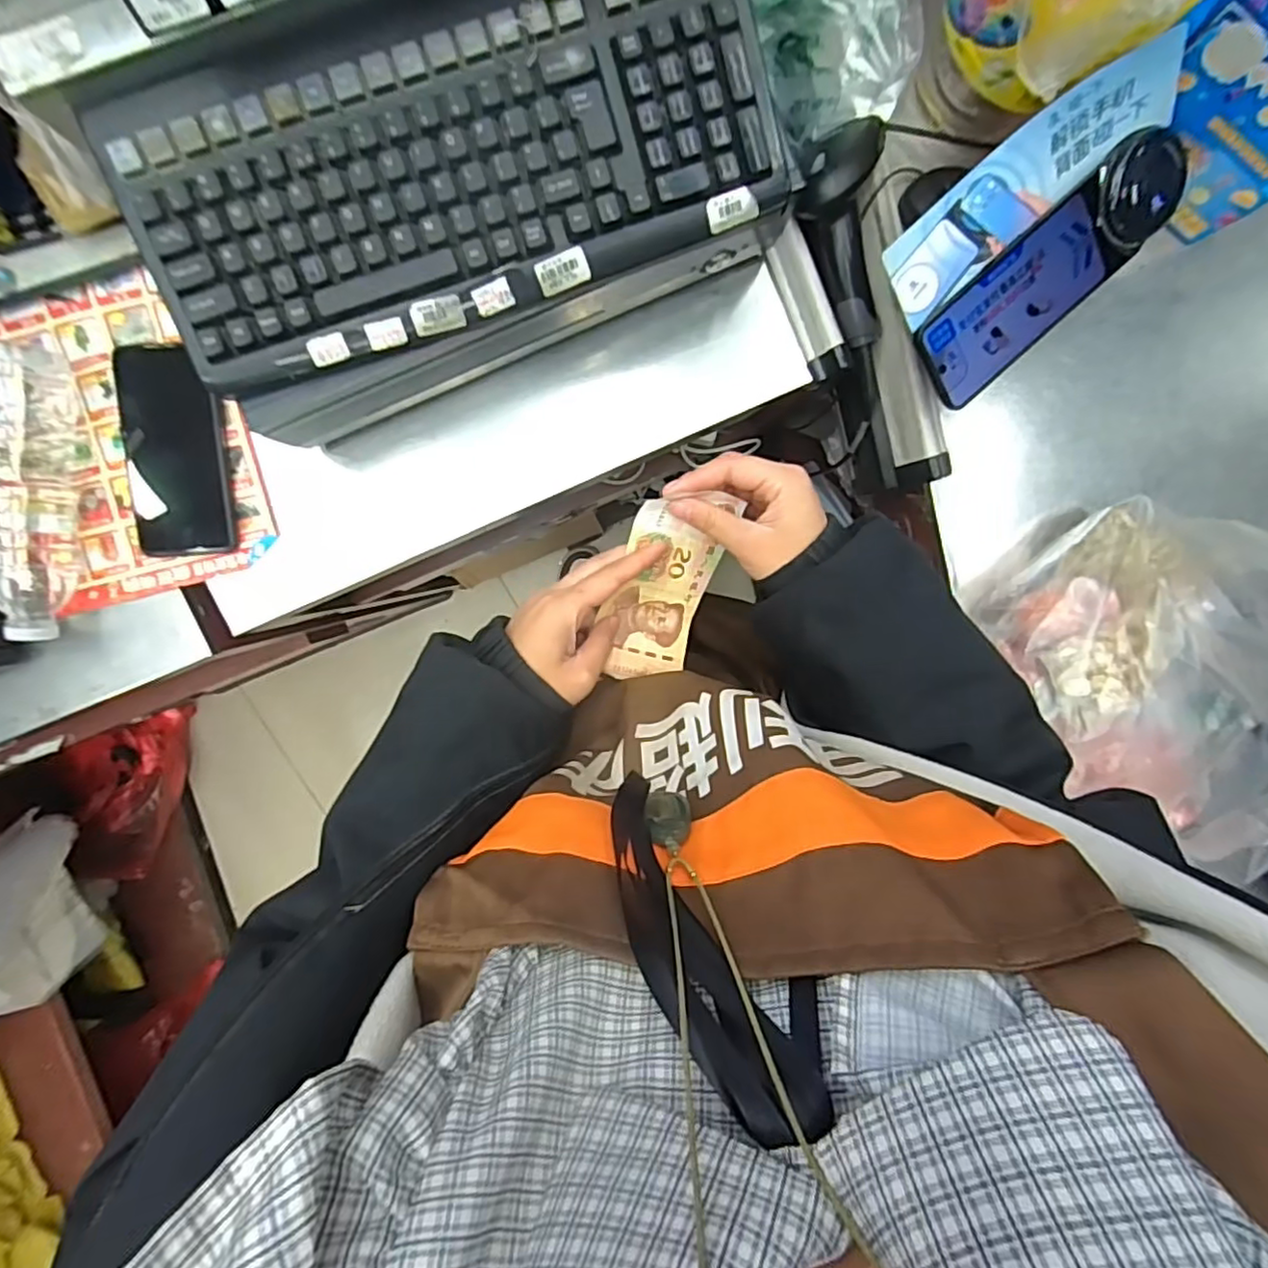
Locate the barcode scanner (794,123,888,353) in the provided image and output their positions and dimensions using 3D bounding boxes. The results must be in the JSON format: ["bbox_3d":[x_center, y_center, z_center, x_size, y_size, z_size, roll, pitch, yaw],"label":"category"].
[{"bbox_3d":[0.167,-0.307,0.500,0.077,0.052,0.157,-12,110,0],"label":"barcode scanner"}]

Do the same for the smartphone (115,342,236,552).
[{"bbox_3d":[-0.373,-0.148,0.524,0.078,0.014,0.162,-2,97,-2],"label":"smartphone"}]

